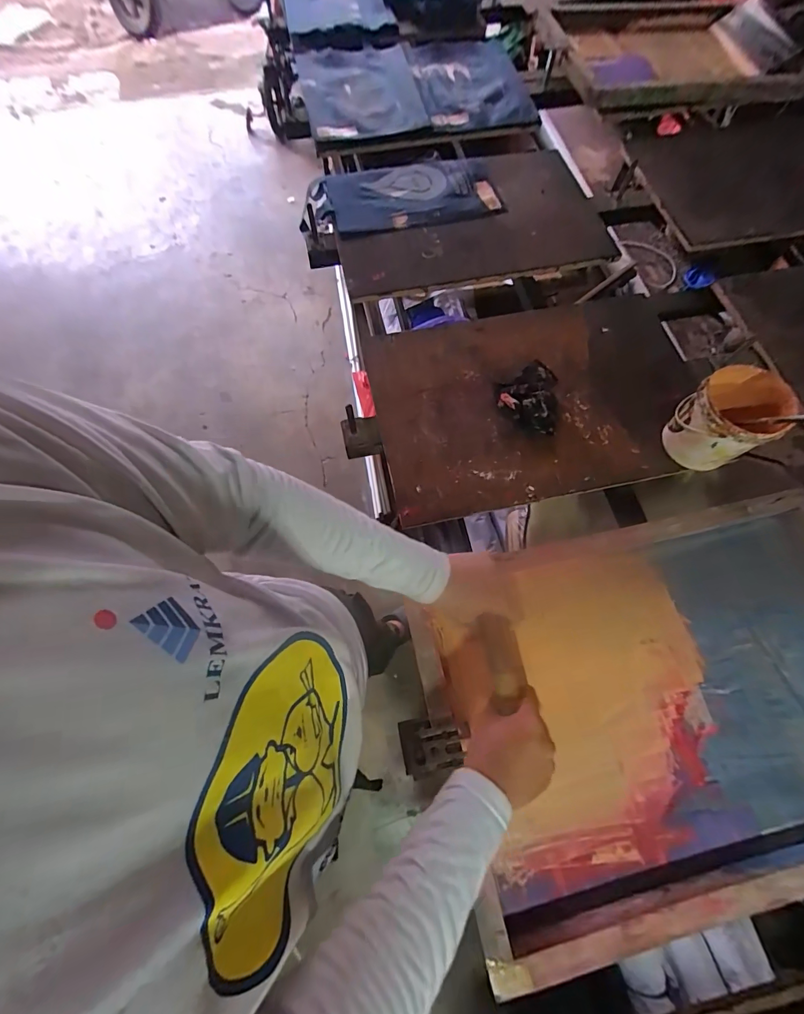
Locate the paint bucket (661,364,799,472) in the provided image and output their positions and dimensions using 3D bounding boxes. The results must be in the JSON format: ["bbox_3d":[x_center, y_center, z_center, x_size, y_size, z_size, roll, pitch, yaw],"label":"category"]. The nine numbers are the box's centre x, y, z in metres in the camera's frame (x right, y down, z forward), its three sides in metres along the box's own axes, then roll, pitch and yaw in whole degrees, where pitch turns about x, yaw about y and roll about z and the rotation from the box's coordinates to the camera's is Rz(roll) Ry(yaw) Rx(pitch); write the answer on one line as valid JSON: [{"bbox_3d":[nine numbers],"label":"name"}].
[{"bbox_3d":[0.516,-0.137,0.646,0.149,0.128,0.126,-33,72,-13],"label":"paint bucket"}]

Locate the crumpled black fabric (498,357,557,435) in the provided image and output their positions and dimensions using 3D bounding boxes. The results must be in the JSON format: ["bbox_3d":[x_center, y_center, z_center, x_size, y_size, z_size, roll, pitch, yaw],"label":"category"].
[{"bbox_3d":[0.229,-0.209,0.719,0.106,0.032,0.152,14,70,4],"label":"crumpled black fabric"}]

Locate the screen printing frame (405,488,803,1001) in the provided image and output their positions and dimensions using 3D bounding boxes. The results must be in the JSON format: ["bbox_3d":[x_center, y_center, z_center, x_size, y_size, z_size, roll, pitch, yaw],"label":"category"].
[{"bbox_3d":[0.370,0.247,0.541,0.656,0.056,0.449,-10,68,-7],"label":"screen printing frame"}]

